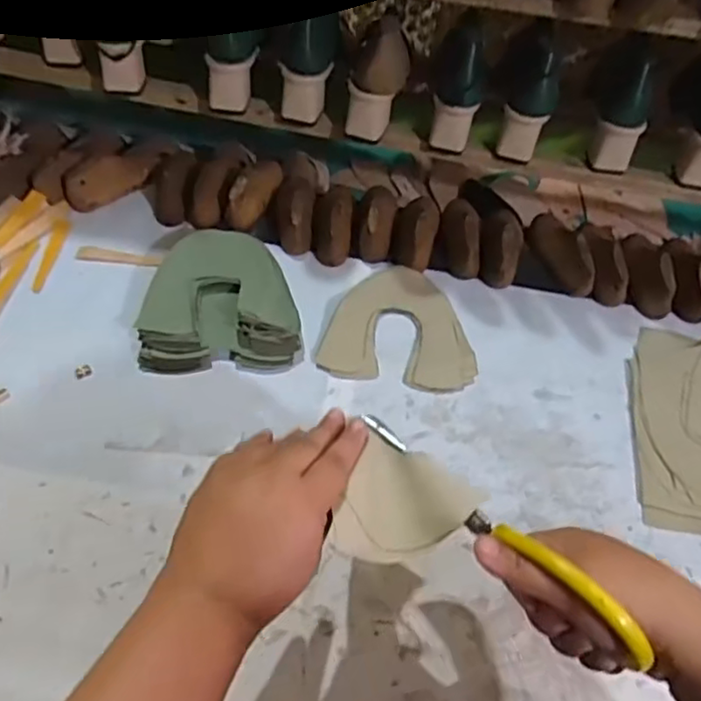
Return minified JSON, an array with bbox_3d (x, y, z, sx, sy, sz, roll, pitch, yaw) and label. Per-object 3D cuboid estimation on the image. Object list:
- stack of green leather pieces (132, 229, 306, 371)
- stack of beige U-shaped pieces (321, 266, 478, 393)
[{"bbox_3d":[-0.147,-0.059,0.748,0.167,0.049,0.168,-2,53,-6],"label":"stack of green leather pieces"},{"bbox_3d":[0.063,-0.031,0.769,0.169,0.008,0.163,10,53,3],"label":"stack of beige U-shaped pieces"}]

